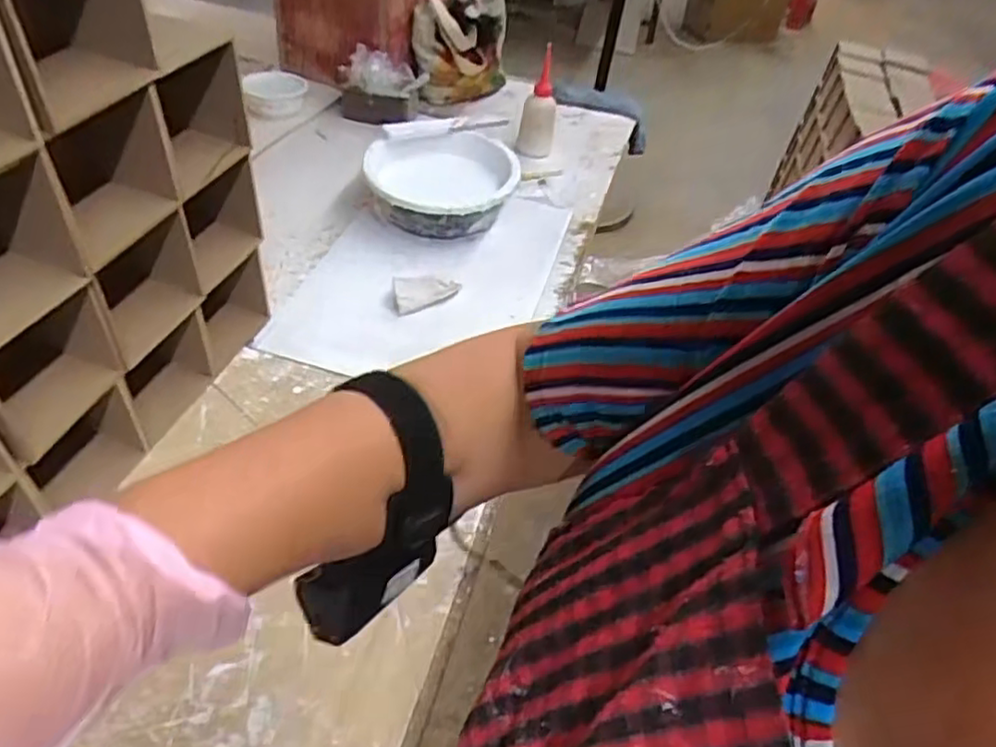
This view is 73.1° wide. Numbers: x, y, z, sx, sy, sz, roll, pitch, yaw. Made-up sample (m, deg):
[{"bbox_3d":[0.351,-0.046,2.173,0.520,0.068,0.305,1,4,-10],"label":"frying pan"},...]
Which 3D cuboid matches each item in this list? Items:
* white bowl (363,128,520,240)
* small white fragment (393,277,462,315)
[{"bbox_3d":[-0.081,-0.274,0.989,0.213,0.097,0.209,2,46,-5],"label":"white bowl"},{"bbox_3d":[-0.091,-0.105,0.865,0.086,0.011,0.045,-12,77,-25],"label":"small white fragment"}]

